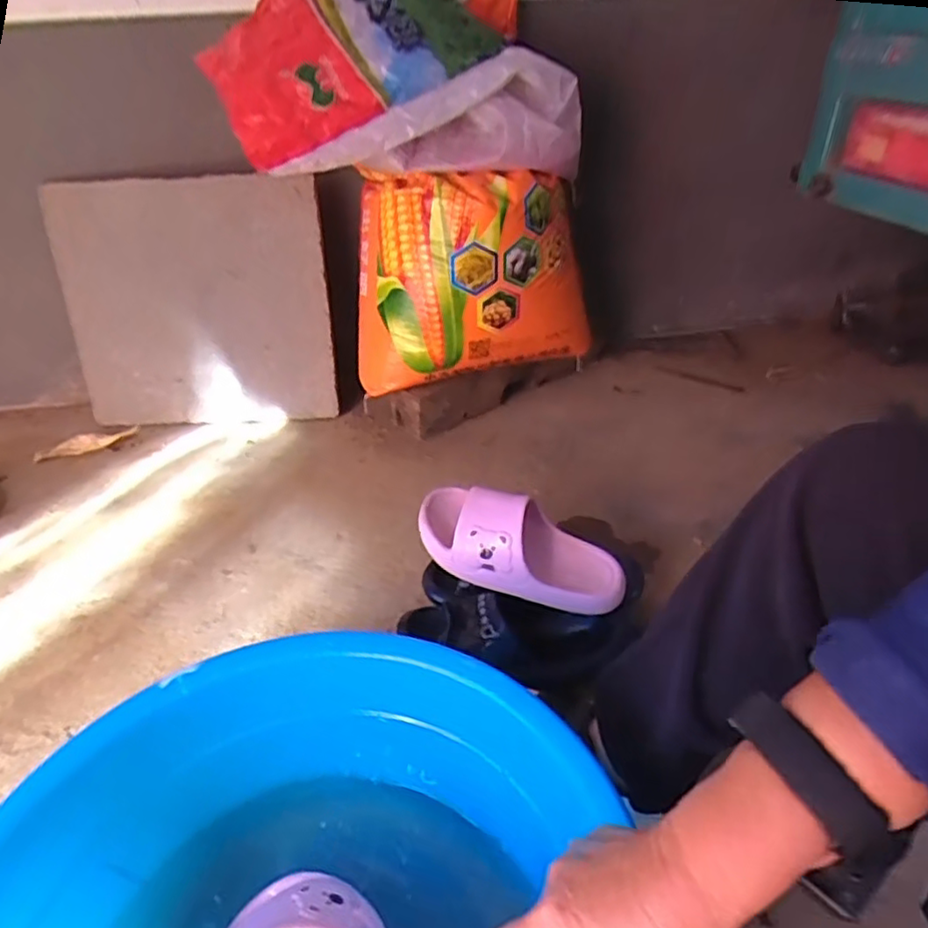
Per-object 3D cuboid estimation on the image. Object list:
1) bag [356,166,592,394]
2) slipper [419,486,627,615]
[{"bbox_3d":[0.016,-0.309,1.073,0.396,0.313,0.145,-2,33,2],"label":"bag"},{"bbox_3d":[0.070,0.089,0.749,0.242,0.093,0.095,22,38,4],"label":"slipper"}]

